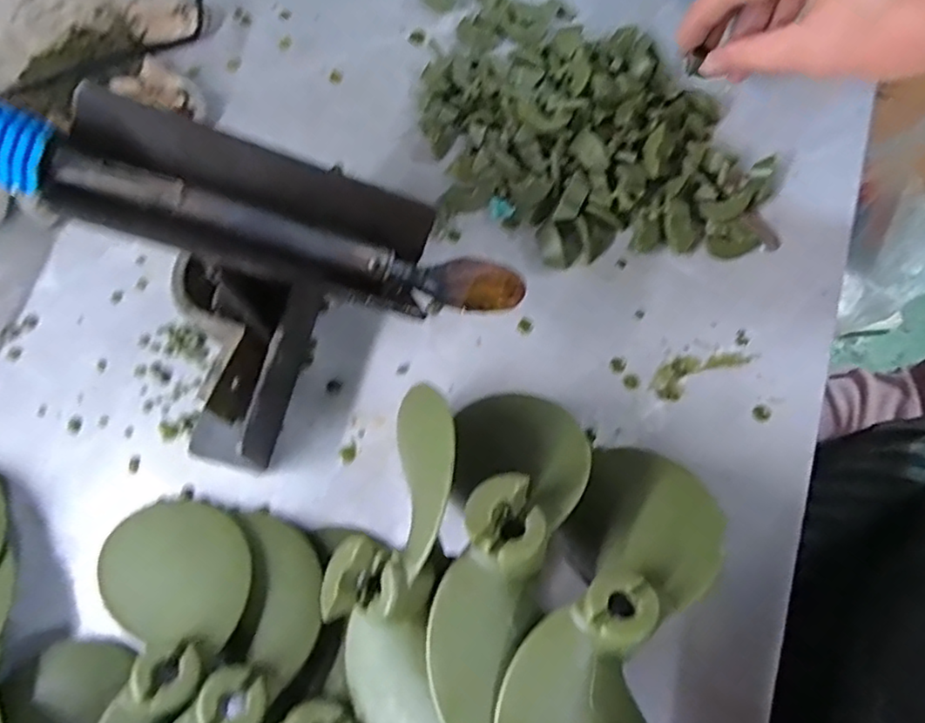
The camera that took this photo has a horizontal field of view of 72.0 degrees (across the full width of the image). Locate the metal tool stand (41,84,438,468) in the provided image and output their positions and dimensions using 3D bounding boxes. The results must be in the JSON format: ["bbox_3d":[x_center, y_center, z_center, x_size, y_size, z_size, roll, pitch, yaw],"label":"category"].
[{"bbox_3d":[-0.077,-0.025,0.260,0.120,0.117,0.119,5,71,3],"label":"metal tool stand"}]

